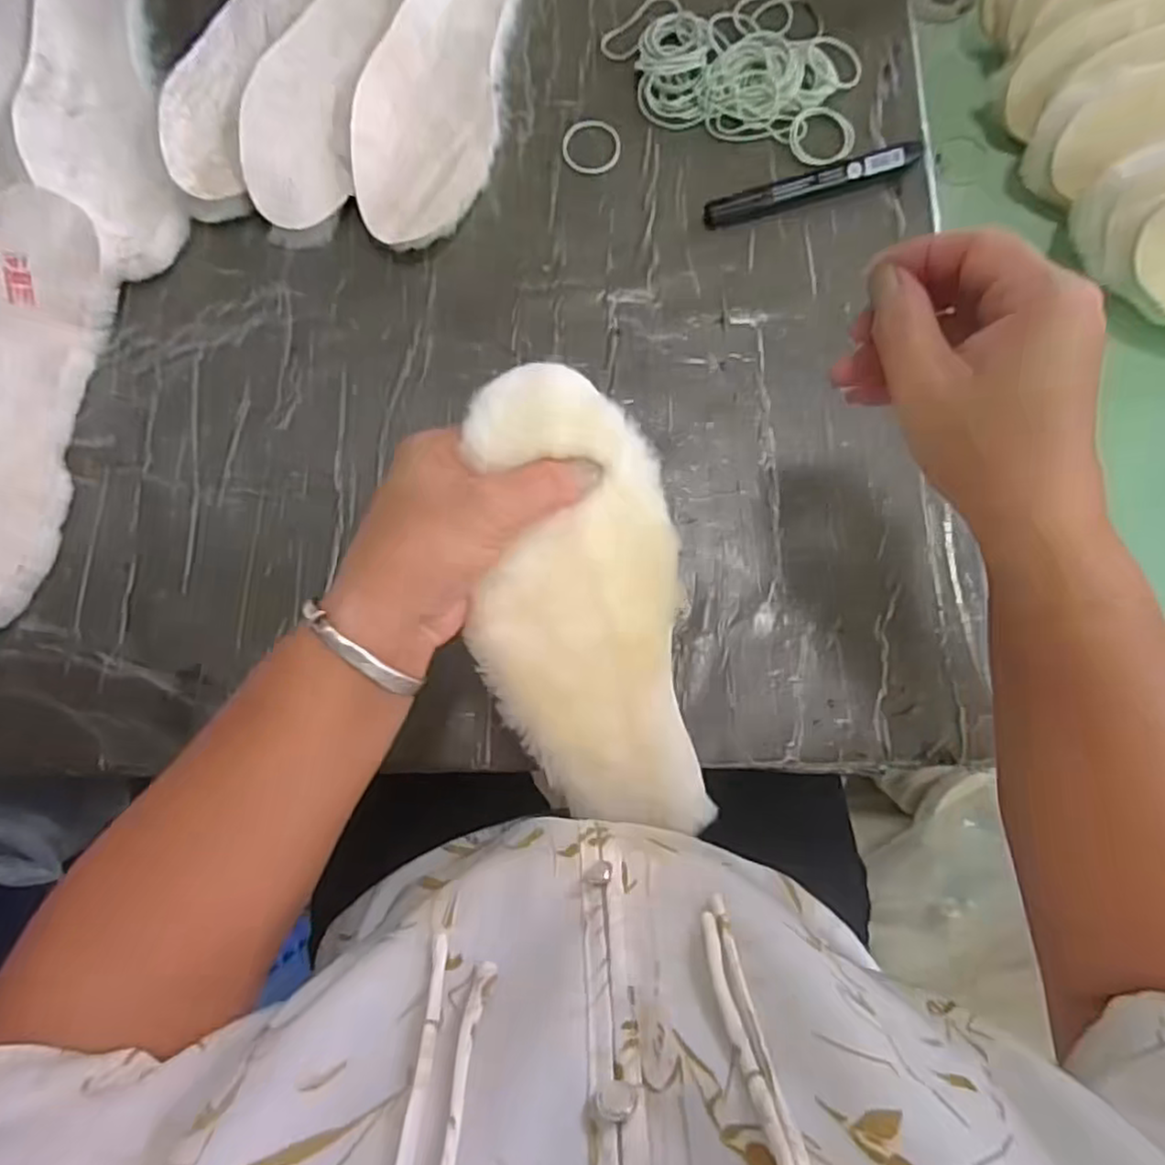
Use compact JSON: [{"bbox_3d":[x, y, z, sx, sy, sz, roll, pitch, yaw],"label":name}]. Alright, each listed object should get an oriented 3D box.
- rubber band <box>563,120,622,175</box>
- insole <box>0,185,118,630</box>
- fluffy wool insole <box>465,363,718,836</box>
[{"bbox_3d":[0.007,-0.307,0.486,0.040,0.004,0.042,-4,79,0],"label":"rubber band"},{"bbox_3d":[-0.377,-0.111,0.438,0.099,0.030,0.275,9,79,-16],"label":"insole"},{"bbox_3d":[0.003,0.032,0.331,0.096,0.027,0.254,-13,113,-2],"label":"fluffy wool insole"}]

